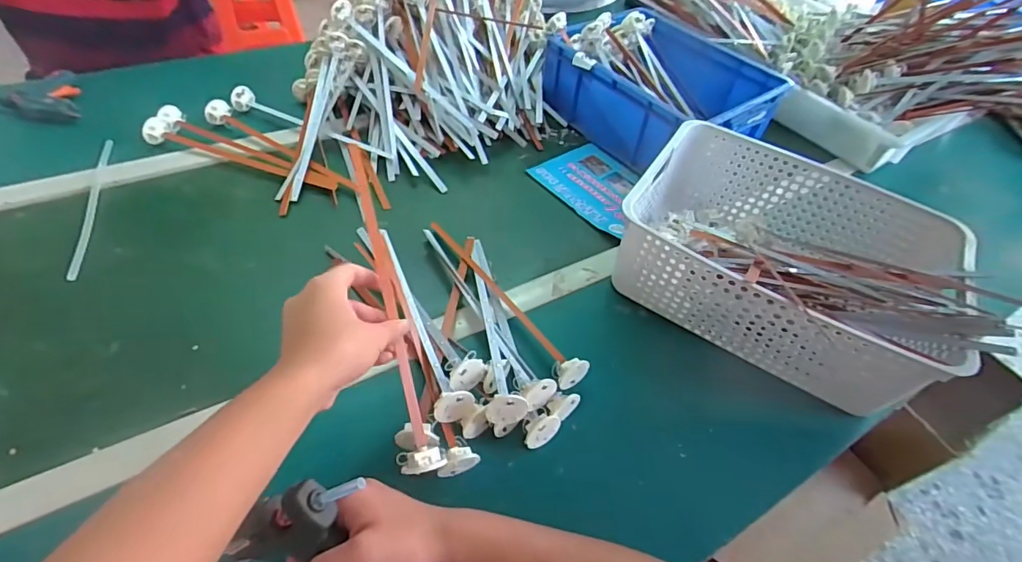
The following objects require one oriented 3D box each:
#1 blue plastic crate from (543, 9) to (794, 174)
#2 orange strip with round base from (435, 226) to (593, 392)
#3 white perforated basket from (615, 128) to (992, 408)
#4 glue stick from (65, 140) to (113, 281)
[{"bbox_3d":[0.253,-0.313,0.840,0.290,0.112,0.318,-21,55,-23],"label":"blue plastic crate"},{"bbox_3d":[-0.015,0.010,0.587,0.028,0.029,0.290,-24,56,-25],"label":"orange strip with round base"},{"bbox_3d":[0.317,-0.029,0.586,0.344,0.117,0.269,27,51,16],"label":"white perforated basket"},{"bbox_3d":[-0.540,-0.106,0.640,0.013,0.012,0.273,-12,49,-16],"label":"glue stick"}]

